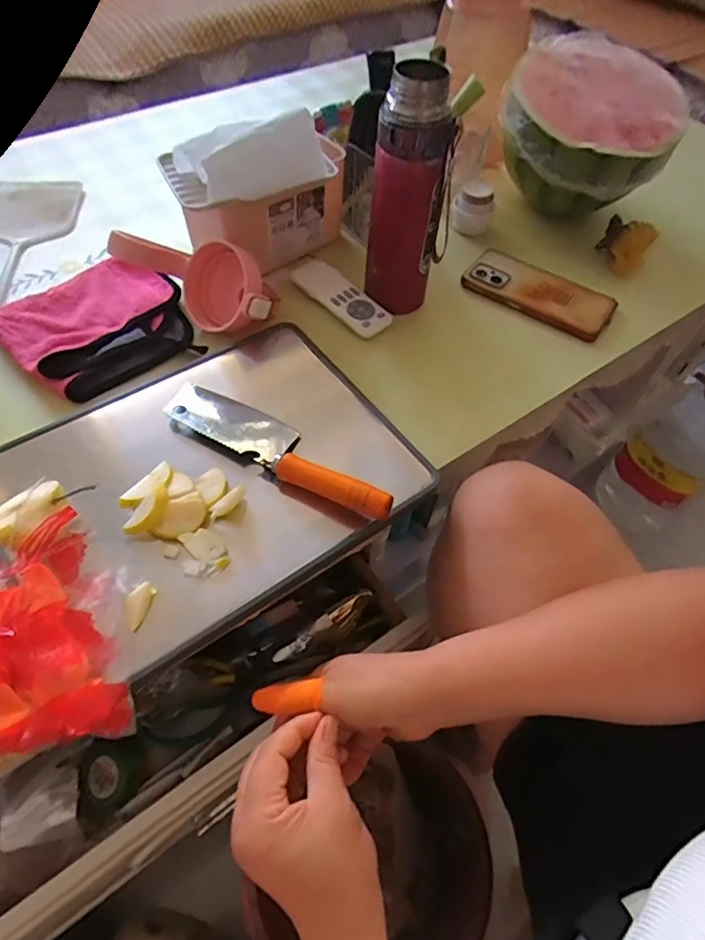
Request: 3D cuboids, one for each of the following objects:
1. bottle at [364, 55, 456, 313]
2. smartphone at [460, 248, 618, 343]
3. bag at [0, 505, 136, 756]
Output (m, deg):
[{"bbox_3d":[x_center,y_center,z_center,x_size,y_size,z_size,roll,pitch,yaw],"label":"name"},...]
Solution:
[{"bbox_3d":[0.053,-0.251,0.507,0.058,0.213,0.057,-32,63,-22],"label":"bottle"},{"bbox_3d":[0.212,-0.204,0.607,0.165,0.018,0.081,36,61,19],"label":"smartphone"},{"bbox_3d":[-0.211,0.108,0.339,0.111,0.043,0.139,-16,58,-14],"label":"bag"}]

